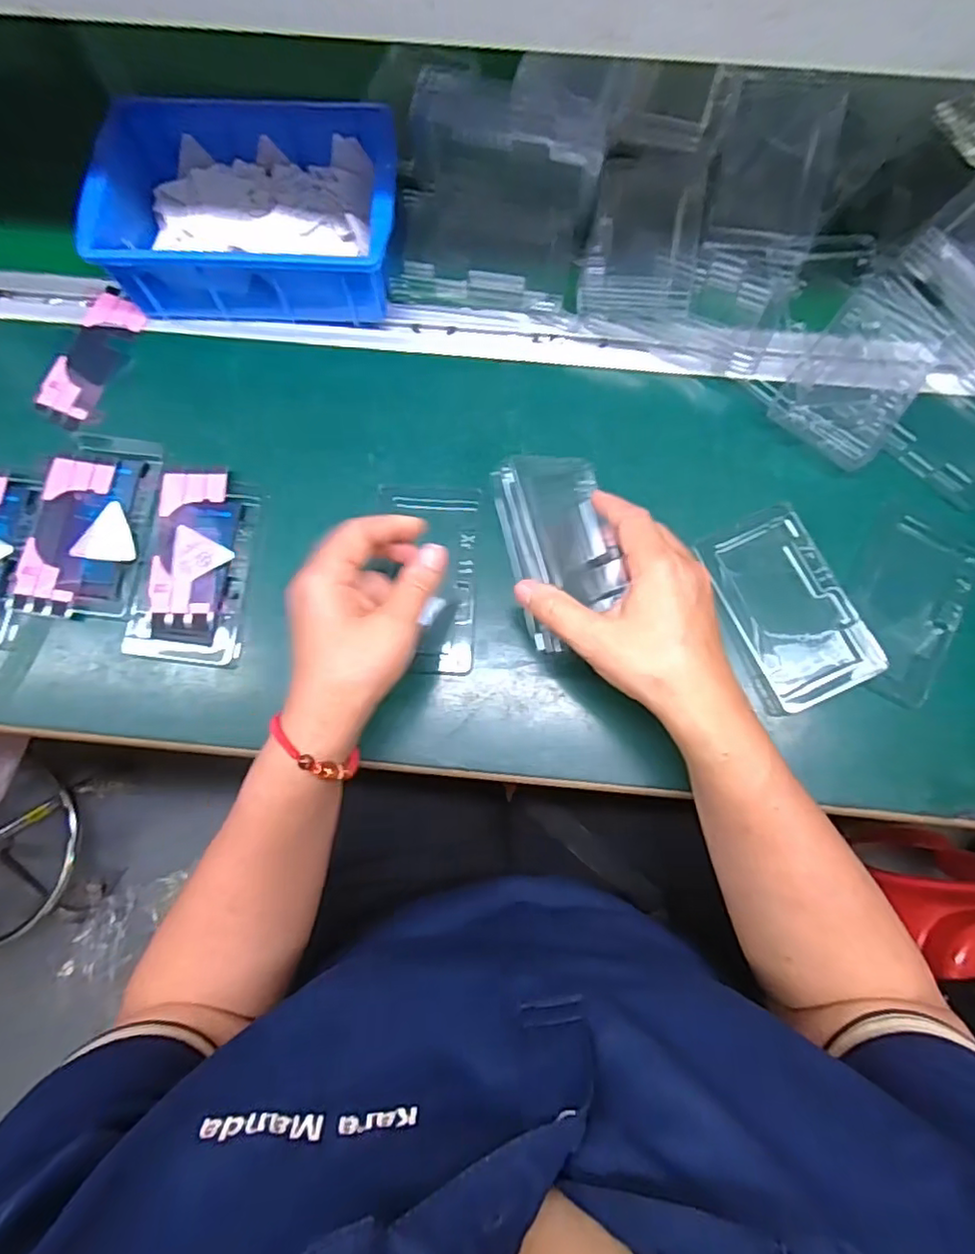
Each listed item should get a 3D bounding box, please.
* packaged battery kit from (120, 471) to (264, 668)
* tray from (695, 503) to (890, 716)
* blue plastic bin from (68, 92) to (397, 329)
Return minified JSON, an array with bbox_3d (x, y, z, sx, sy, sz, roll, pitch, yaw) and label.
[{"bbox_3d":[-0.198,-0.042,0.416,0.072,0.011,0.130,5,79,2],"label":"packaged battery kit"},{"bbox_3d":[0.199,-0.015,0.405,0.084,0.011,0.127,-25,80,-4],"label":"tray"},{"bbox_3d":[-0.166,-0.299,0.445,0.203,0.068,0.141,4,79,2],"label":"blue plastic bin"}]

